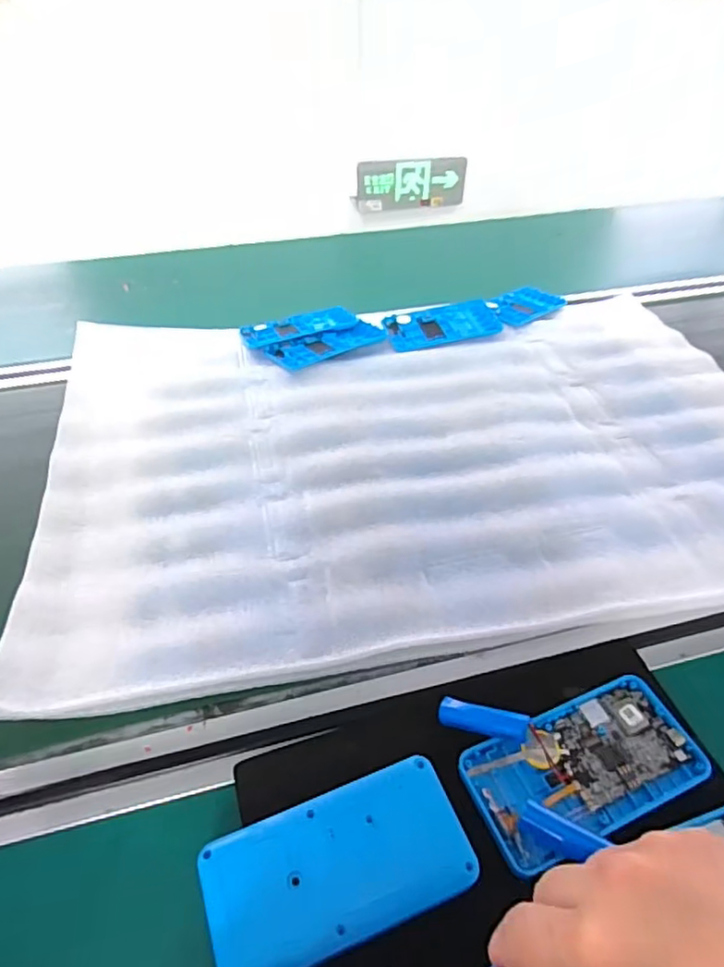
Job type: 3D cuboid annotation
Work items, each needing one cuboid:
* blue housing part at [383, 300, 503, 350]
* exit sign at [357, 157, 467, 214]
[{"bbox_3d":[0.085,-0.170,0.651,0.122,0.006,0.057,-12,48,-11],"label":"blue housing part"},{"bbox_3d":[0.143,-0.853,1.759,0.322,0.127,0.029,-8,43,-10],"label":"exit sign"}]

